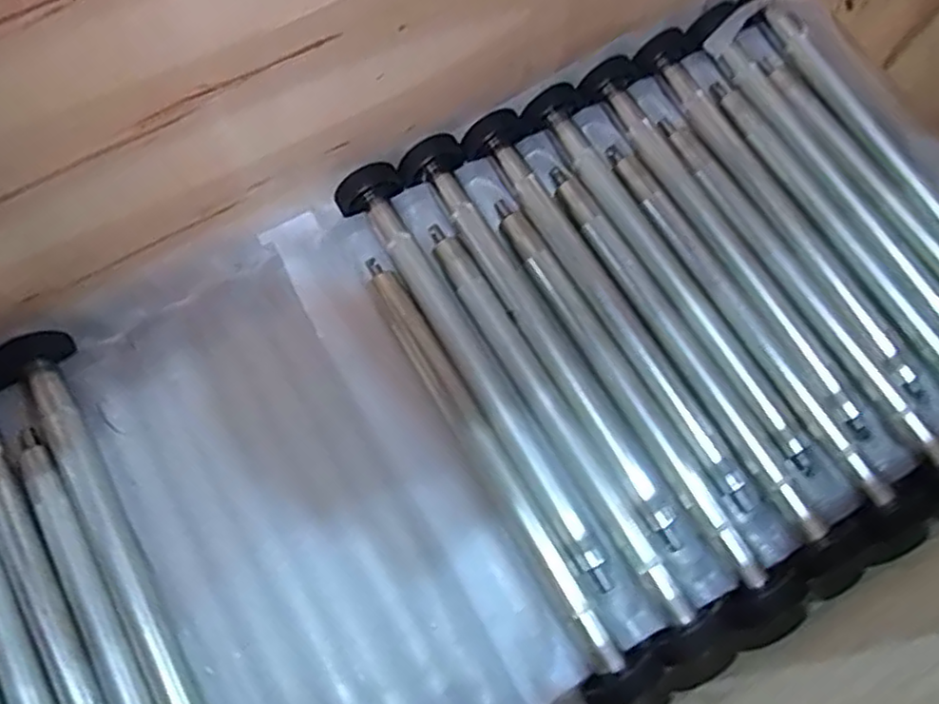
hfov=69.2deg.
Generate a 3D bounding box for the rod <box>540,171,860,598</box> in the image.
[{"bbox_3d":[0.204,0.017,0.639,0.067,0.058,0.470,-29,76,-11],"label":"rod"}]

